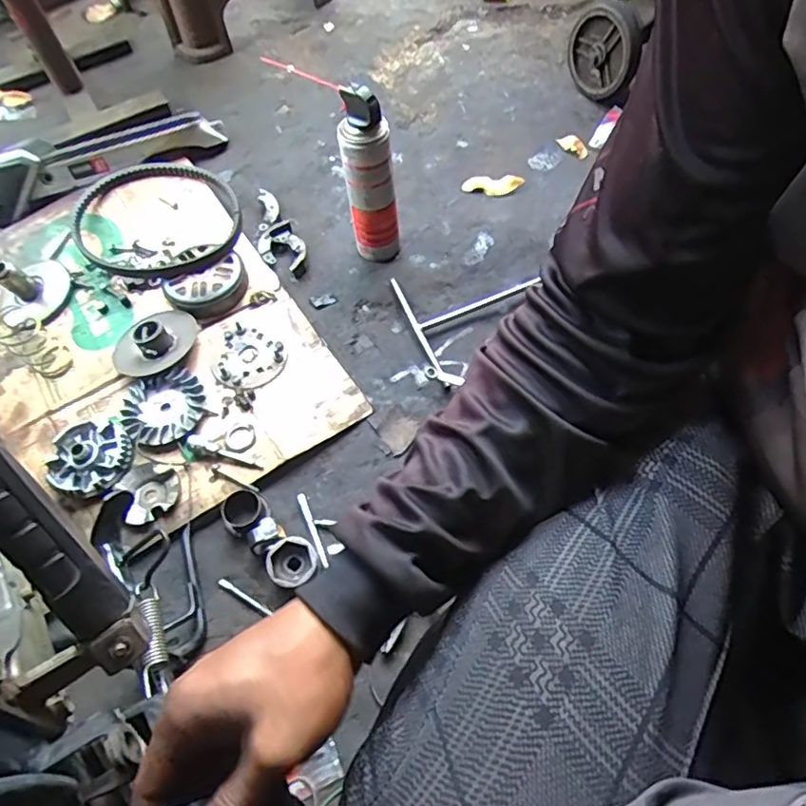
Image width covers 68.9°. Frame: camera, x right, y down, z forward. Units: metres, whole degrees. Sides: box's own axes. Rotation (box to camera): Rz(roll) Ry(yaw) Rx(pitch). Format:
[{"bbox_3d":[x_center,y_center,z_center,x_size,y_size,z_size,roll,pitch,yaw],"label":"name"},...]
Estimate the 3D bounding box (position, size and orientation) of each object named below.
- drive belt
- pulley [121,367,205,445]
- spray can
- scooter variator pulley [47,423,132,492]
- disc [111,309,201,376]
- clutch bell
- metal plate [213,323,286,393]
[{"bbox_3d":[-0.381,-0.285,0.908,0.306,0.036,0.235,17,63,11],"label":"drive belt"},{"bbox_3d":[-0.312,0.005,0.760,0.104,0.016,0.096,-1,61,2],"label":"pulley"},{"bbox_3d":[-0.043,-0.291,0.793,0.063,0.239,0.051,-3,61,1],"label":"spray can"},{"bbox_3d":[-0.391,0.066,0.734,0.099,0.020,0.094,-1,61,2],"label":"scooter variator pulley"},{"bbox_3d":[-0.340,-0.085,0.808,0.100,0.033,0.115,32,67,18],"label":"disc"},{"bbox_3d":[-0.287,-0.178,0.850,0.113,0.035,0.110,32,67,19],"label":"clutch bell"},{"bbox_3d":[-0.210,-0.062,0.795,0.093,0.008,0.097,-1,61,2],"label":"metal plate"}]

